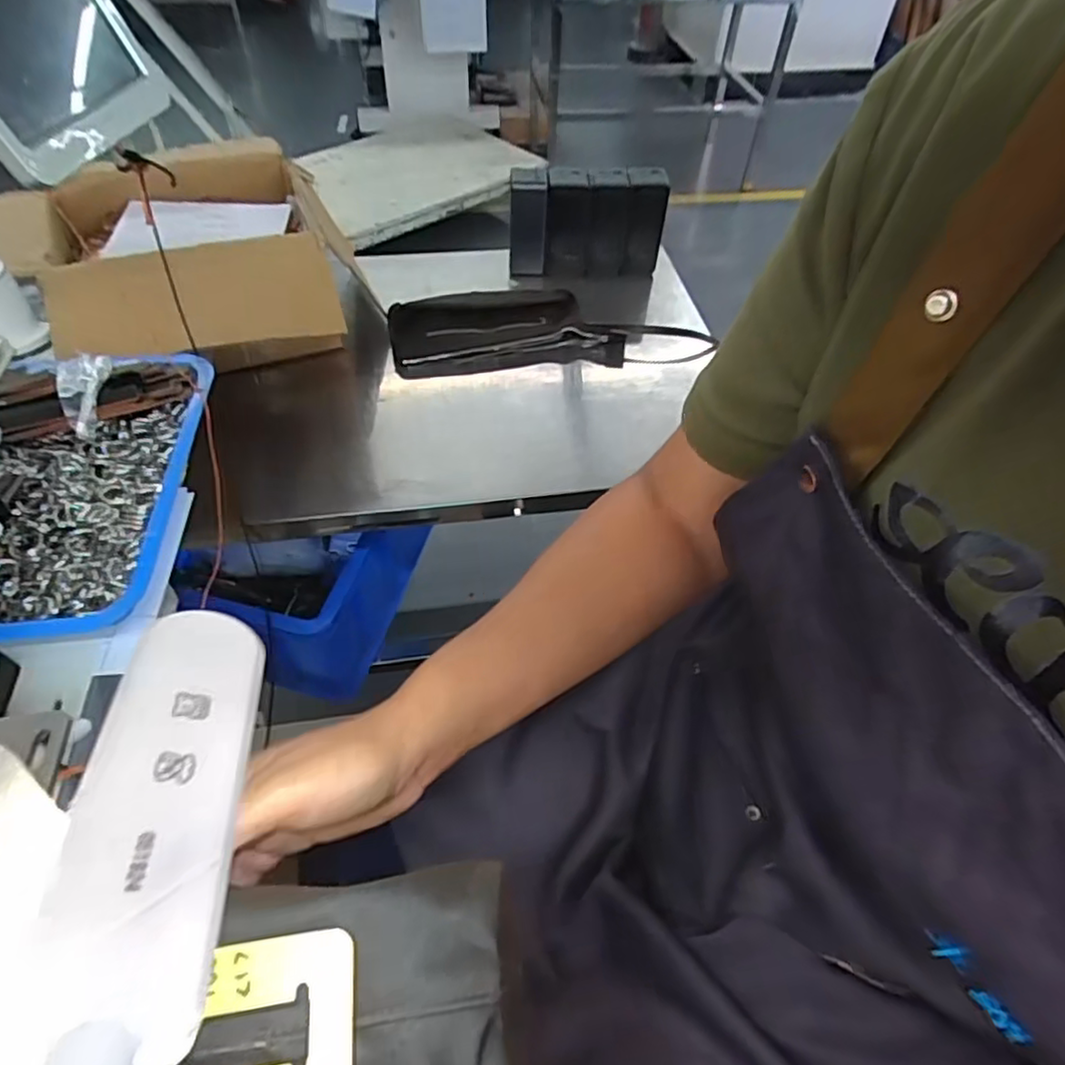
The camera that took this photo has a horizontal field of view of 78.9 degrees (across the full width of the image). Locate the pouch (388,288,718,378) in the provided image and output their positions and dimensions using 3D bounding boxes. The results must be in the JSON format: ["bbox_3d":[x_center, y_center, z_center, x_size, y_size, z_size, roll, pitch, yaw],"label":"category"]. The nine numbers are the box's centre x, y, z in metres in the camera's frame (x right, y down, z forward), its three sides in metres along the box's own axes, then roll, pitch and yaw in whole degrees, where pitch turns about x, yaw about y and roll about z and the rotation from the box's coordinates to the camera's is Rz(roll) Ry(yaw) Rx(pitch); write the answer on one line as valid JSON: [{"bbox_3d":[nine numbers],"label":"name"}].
[{"bbox_3d":[0.023,-0.265,0.833,0.402,0.046,0.130,-6,52,-7],"label":"pouch"}]

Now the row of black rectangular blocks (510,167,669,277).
[{"bbox_3d":[0.076,-0.426,0.898,0.210,0.132,0.058,-3,51,-5],"label":"row of black rectangular blocks"}]

